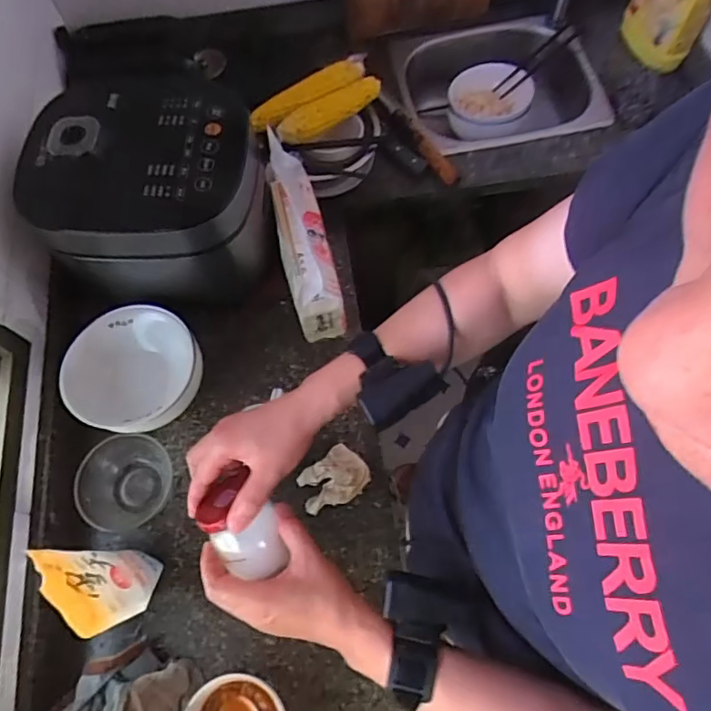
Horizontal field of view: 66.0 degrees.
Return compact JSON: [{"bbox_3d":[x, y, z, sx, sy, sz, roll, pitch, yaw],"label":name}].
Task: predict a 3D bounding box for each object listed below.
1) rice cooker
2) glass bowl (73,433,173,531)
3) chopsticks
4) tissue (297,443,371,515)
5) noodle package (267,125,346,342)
[{"bbox_3d":[-0.271,-0.206,0.774,0.284,0.258,0.217,-6,66,1],"label":"rice cooker"},{"bbox_3d":[-0.304,0.168,0.722,0.099,0.057,0.115,1,67,4],"label":"glass bowl"},{"bbox_3d":[0.352,-0.571,1.069,0.181,0.013,0.035,-38,68,10],"label":"chopsticks"},{"bbox_3d":[-0.031,0.166,0.728,0.094,0.022,0.068,-42,71,-14],"label":"tissue"},{"bbox_3d":[-0.075,-0.164,0.807,0.066,0.150,0.253,-13,66,-3],"label":"noodle package"}]

